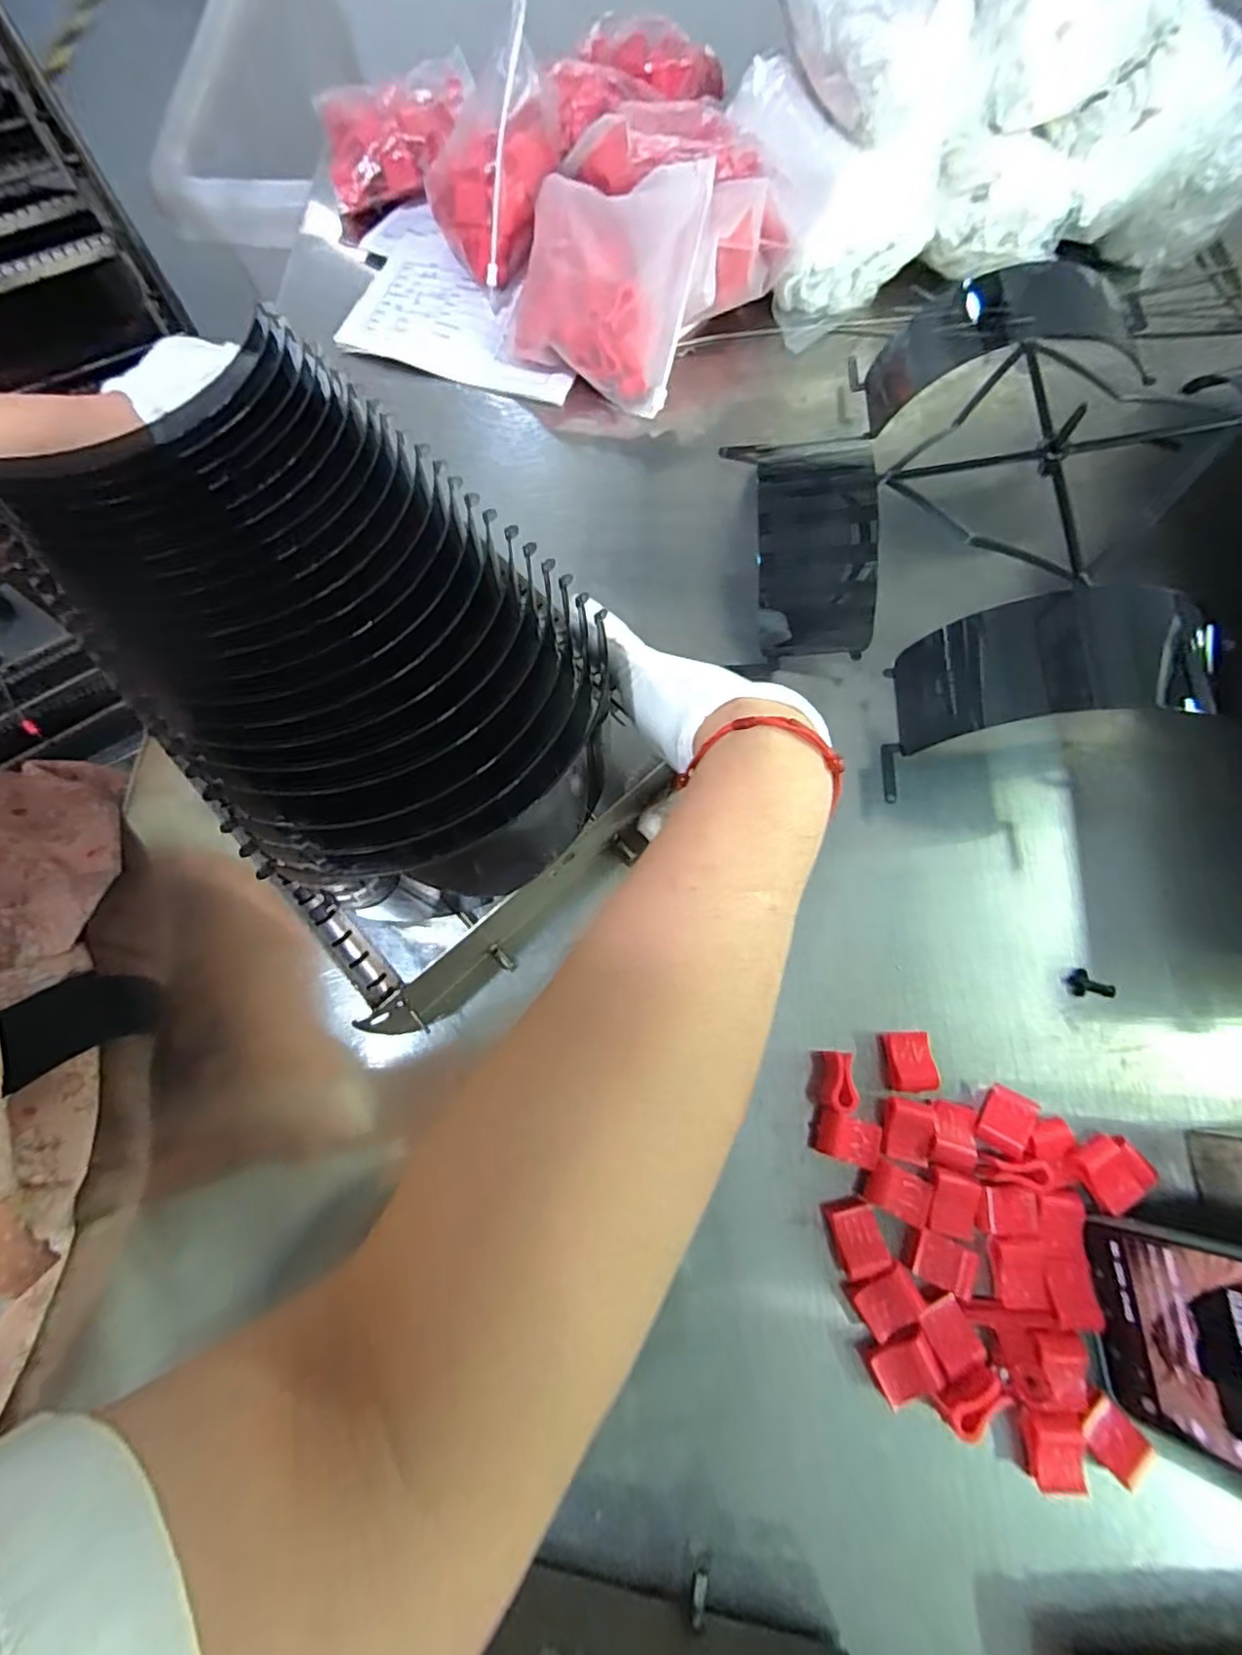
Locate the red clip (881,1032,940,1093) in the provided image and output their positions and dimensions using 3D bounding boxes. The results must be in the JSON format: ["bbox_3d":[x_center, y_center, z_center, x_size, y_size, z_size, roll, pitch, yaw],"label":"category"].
[{"bbox_3d":[0.142,0.115,0.309,0.021,0.012,0.029,-9,72,-4],"label":"red clip"}]

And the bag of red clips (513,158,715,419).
[{"bbox_3d":[-0.013,-0.374,0.432,0.124,0.036,0.143,12,101,7],"label":"bag of red clips"}]

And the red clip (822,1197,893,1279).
[{"bbox_3d":[0.107,0.185,0.284,0.022,0.013,0.028,-13,73,-5],"label":"red clip"}]

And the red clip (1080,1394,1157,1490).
[{"bbox_3d":[0.206,0.255,0.259,0.019,0.006,0.025,-38,76,-12],"label":"red clip"}]

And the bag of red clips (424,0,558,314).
[{"bbox_3d":[-0.089,-0.455,0.431,0.094,0.103,0.107,-8,72,-3],"label":"bag of red clips"}]

